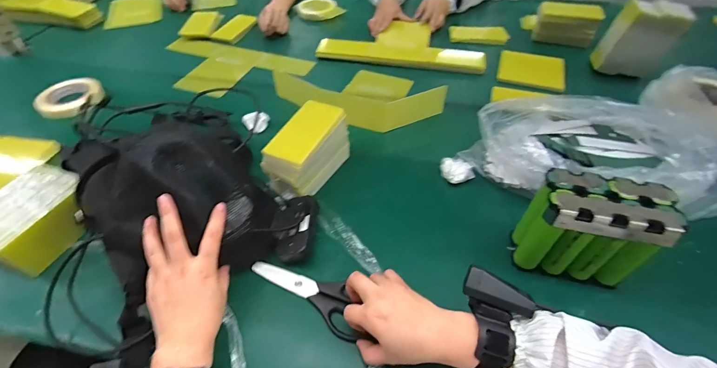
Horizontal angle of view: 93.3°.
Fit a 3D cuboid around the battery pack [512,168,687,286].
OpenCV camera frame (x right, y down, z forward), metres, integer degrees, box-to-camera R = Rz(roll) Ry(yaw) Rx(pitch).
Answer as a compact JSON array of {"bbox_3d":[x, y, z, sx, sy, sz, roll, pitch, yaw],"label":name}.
[{"bbox_3d":[0.303,0.065,0.442,0.156,0.145,0.070,9,50,9],"label":"battery pack"}]

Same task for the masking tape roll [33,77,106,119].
[{"bbox_3d":[-0.654,-0.198,0.770,0.125,0.033,0.125,0,49,0],"label":"masking tape roll"}]

